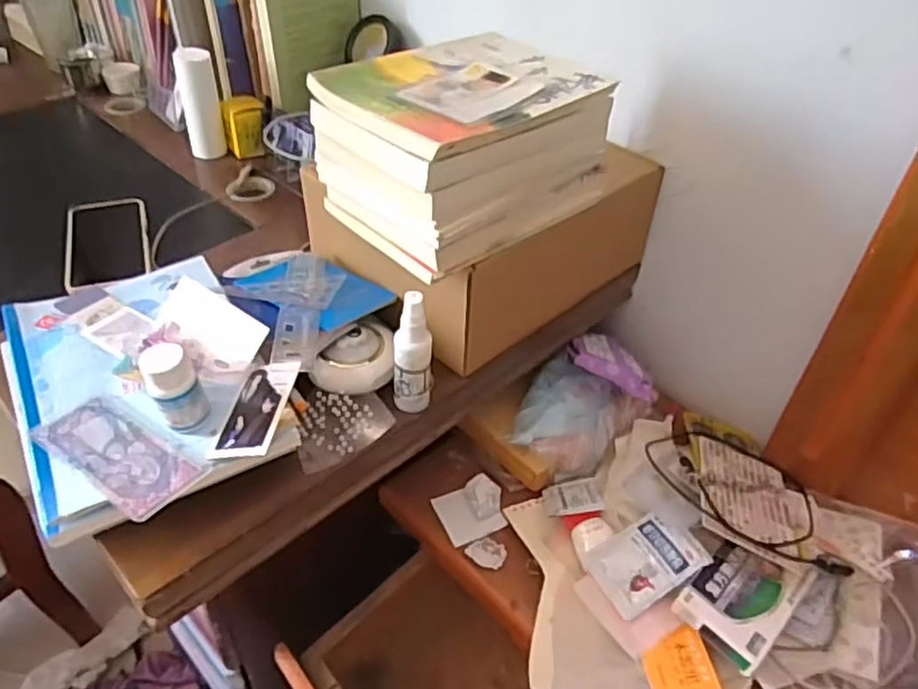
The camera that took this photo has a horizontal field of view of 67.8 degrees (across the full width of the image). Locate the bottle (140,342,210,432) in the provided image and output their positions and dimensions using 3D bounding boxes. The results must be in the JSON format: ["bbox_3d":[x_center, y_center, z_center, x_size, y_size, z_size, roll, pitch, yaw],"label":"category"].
[{"bbox_3d":[-0.206,0.032,0.496,0.034,0.064,0.028,-16,45,-21],"label":"bottle"}]

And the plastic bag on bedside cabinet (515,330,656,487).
[{"bbox_3d":[0.140,0.052,0.734,0.111,0.094,0.190,27,46,24],"label":"plastic bag on bedside cabinet"}]

